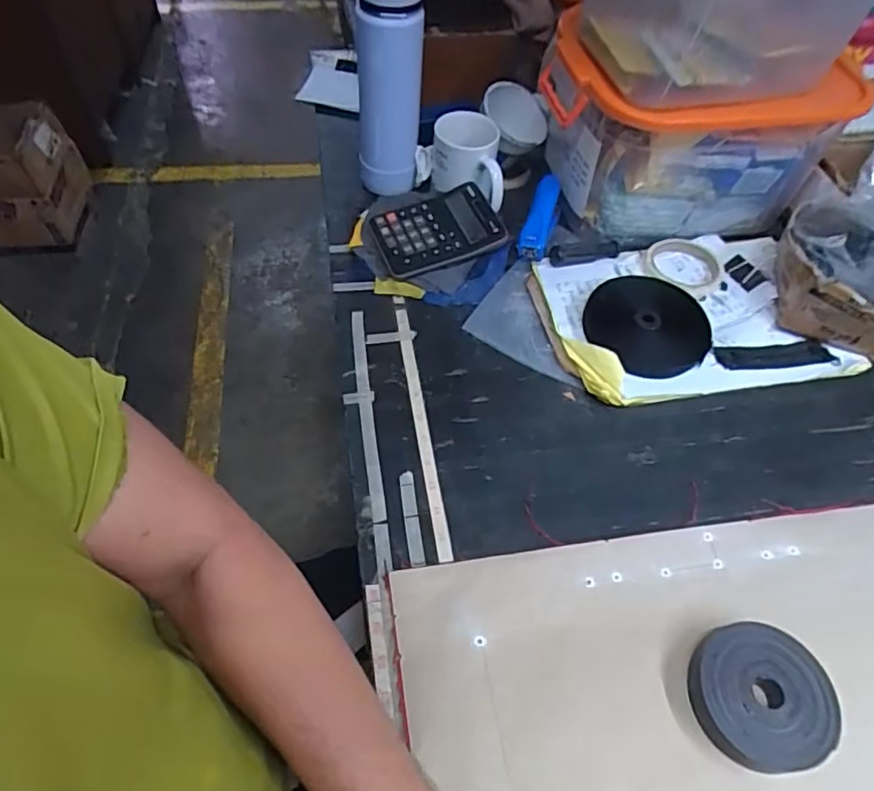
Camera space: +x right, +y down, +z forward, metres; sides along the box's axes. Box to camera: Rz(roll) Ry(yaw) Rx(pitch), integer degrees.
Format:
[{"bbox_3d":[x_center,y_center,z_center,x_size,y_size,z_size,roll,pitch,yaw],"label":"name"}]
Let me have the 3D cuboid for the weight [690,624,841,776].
[{"bbox_3d":[0.240,0.224,0.441,0.097,0.032,0.095,1,54,-2],"label":"weight"}]

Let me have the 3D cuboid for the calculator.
[{"bbox_3d":[0.000,-0.196,0.698,0.141,0.016,0.101,-20,63,-4],"label":"calculator"}]

